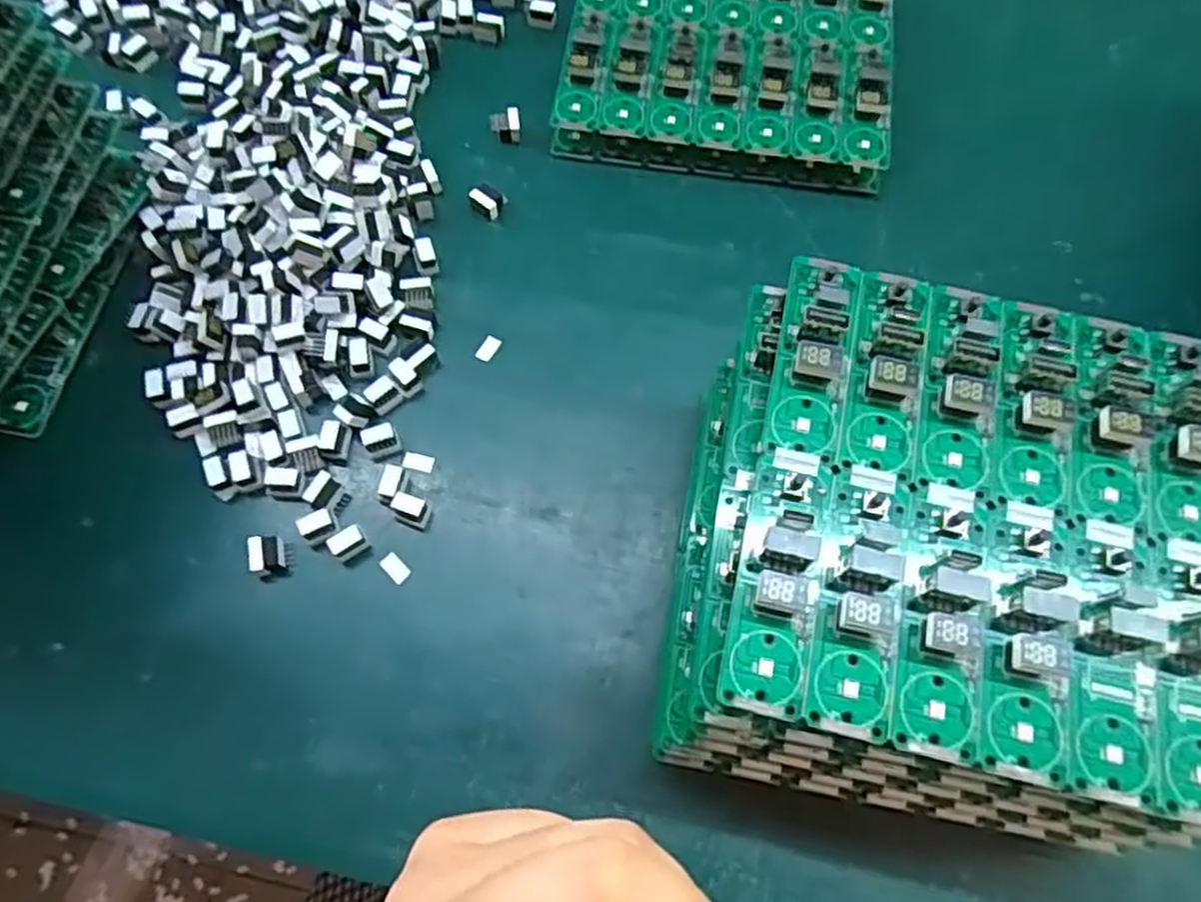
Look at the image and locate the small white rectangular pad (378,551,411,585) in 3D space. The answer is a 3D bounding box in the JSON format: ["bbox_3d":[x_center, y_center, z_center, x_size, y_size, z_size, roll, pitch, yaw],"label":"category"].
[{"bbox_3d":[-0.076,0.043,0.287,0.007,0.004,0.012,-43,77,-13],"label":"small white rectangular pad"}]

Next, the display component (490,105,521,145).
[{"bbox_3d":[-0.043,-0.149,0.358,0.013,0.012,0.011,-9,72,-3],"label":"display component"}]

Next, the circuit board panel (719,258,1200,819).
[{"bbox_3d":[0.117,0.017,0.209,0.146,0.016,0.133,13,69,3],"label":"circuit board panel"}]

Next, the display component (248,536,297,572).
[{"bbox_3d":[-0.120,0.038,0.282,0.014,0.009,0.012,-4,72,-1],"label":"display component"}]

